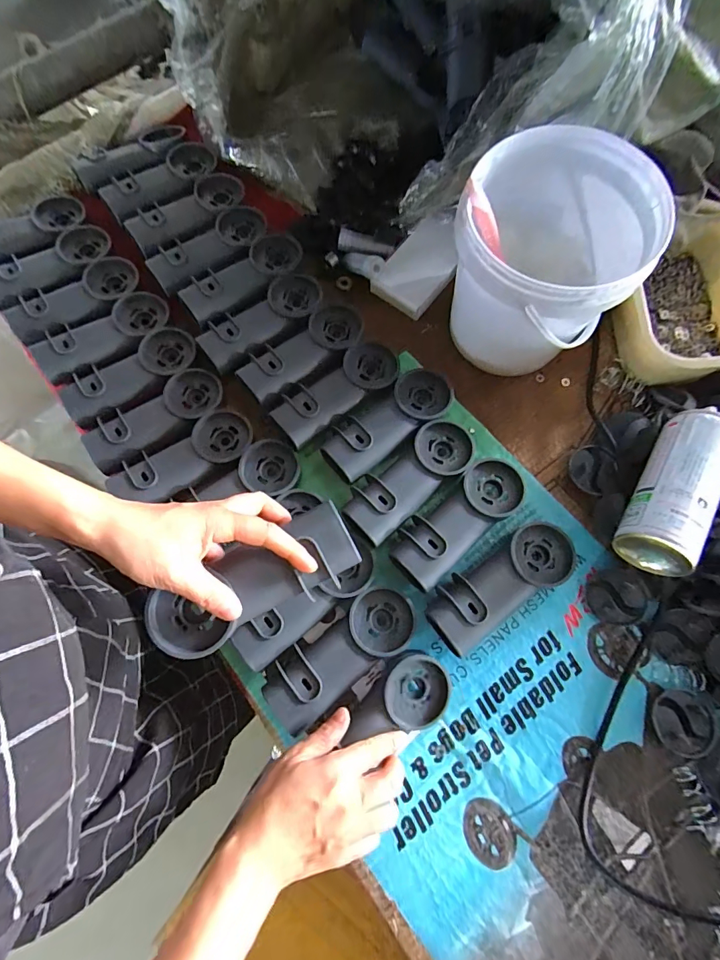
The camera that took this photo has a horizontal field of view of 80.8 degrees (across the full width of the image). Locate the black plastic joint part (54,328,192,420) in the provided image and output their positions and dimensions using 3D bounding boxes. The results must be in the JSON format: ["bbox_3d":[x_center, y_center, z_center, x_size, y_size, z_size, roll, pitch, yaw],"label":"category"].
[{"bbox_3d":[-0.272,-0.129,0.498,0.155,0.024,0.066,-35,77,-6],"label":"black plastic joint part"}]

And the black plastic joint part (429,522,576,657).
[{"bbox_3d":[0.142,0.100,0.431,0.166,0.041,0.072,-33,77,-6],"label":"black plastic joint part"}]

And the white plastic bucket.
[{"bbox_3d":[0.183,-0.221,0.436,0.166,0.146,0.182,-1,76,2],"label":"white plastic bucket"}]

